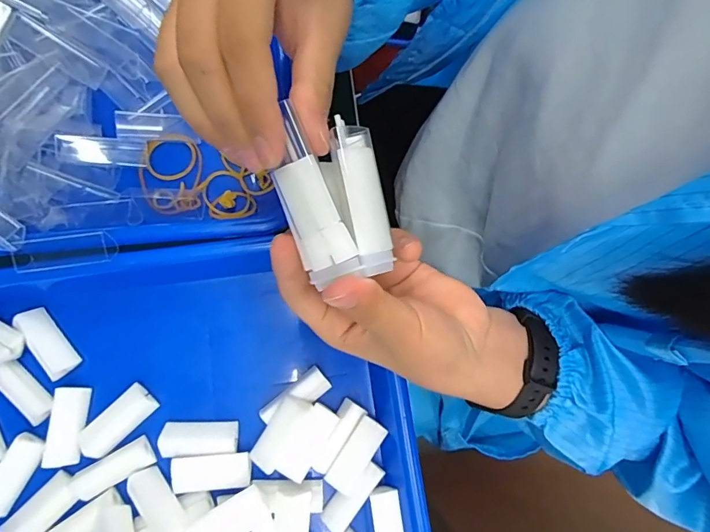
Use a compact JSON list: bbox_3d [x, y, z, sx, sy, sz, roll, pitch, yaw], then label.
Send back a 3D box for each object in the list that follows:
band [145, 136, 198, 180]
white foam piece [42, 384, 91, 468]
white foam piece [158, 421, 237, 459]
[{"bbox_3d":[-0.130,-0.077,0.326,0.035,0.005,0.031,-15,87,-12],"label":"band"},{"bbox_3d":[-0.176,0.097,0.279,0.018,0.010,0.045,2,79,-3],"label":"white foam piece"},{"bbox_3d":[-0.097,0.107,0.285,0.047,0.008,0.019,-3,79,-4],"label":"white foam piece"}]

